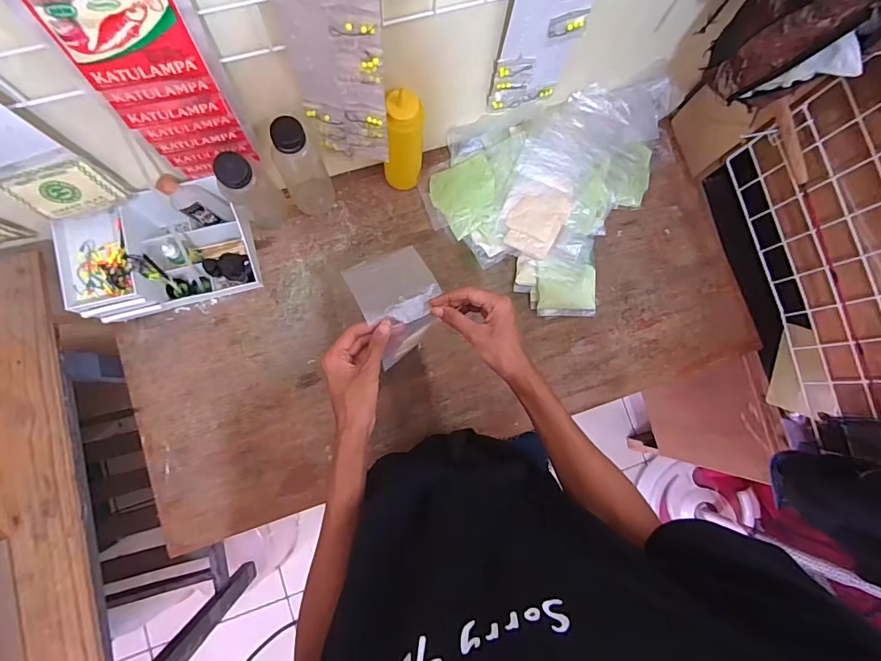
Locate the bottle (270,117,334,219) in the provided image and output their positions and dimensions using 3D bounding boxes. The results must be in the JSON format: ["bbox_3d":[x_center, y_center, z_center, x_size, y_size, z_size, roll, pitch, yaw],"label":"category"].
[{"bbox_3d":[-0.197,-0.230,0.638,0.063,0.199,0.056,-25,85,-8],"label":"bottle"}]

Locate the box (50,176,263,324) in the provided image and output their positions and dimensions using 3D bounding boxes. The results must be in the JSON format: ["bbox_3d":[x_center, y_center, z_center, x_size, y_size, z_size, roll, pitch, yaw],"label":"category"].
[{"bbox_3d":[-0.405,-0.111,0.654,0.230,0.110,0.142,-19,84,-7],"label":"box"}]

